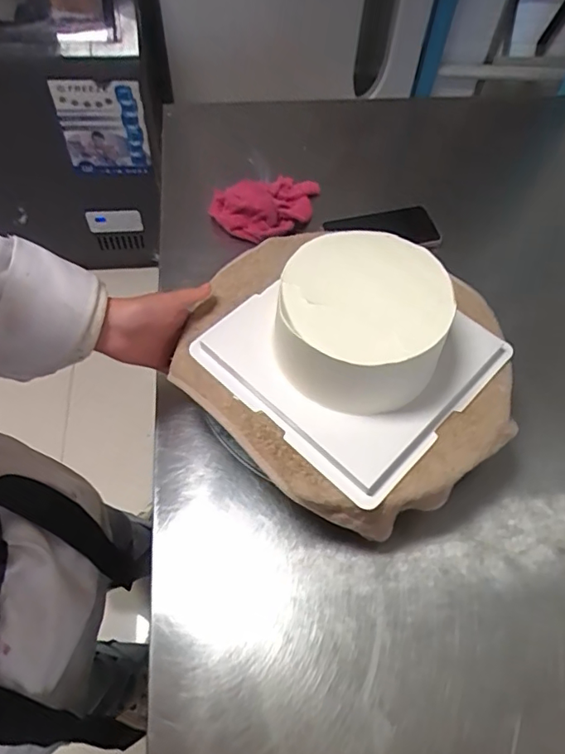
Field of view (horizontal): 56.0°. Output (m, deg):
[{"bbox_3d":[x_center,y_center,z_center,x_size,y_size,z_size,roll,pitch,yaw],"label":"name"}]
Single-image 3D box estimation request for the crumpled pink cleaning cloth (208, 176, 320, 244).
[{"bbox_3d":[-0.019,-0.247,0.773,0.170,0.047,0.114,-11,60,-9],"label":"crumpled pink cleaning cloth"}]

